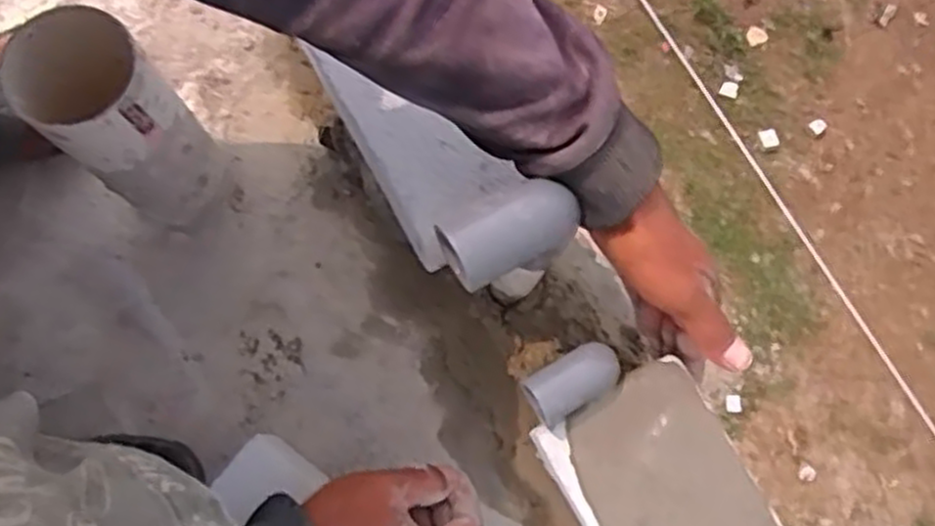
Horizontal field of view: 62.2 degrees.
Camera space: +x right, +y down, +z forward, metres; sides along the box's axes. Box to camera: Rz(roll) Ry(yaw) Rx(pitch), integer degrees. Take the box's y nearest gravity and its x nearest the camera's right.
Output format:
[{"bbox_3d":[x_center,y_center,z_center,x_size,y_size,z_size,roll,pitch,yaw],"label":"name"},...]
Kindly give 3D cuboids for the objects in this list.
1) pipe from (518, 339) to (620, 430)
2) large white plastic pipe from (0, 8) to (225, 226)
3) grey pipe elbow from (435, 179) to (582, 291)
[{"bbox_3d":[0.060,0.069,0.447,0.054,0.027,0.030,-32,79,-8],"label":"pipe"},{"bbox_3d":[-0.227,-0.087,0.527,0.081,0.196,0.074,0,77,-1],"label":"large white plastic pipe"},{"bbox_3d":[0.021,-0.011,0.413,0.072,0.059,0.041,-28,79,-7],"label":"grey pipe elbow"}]

